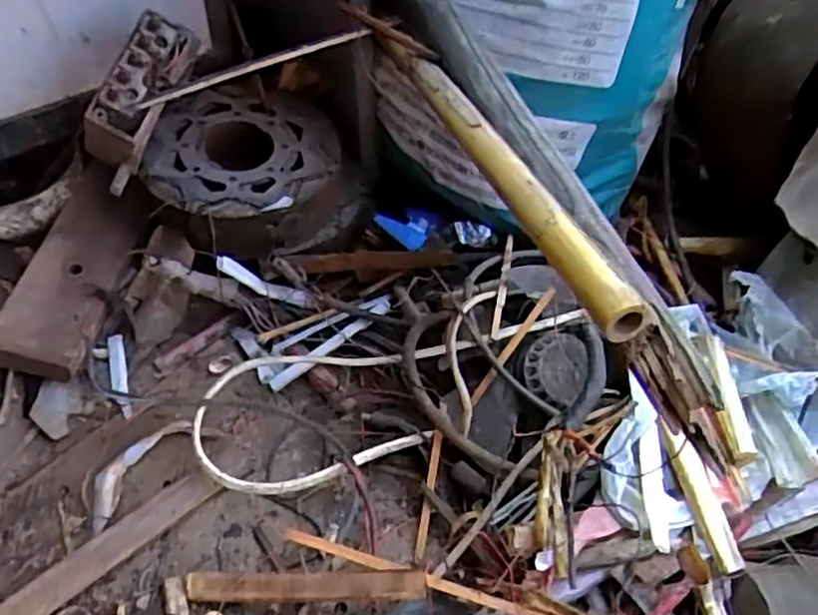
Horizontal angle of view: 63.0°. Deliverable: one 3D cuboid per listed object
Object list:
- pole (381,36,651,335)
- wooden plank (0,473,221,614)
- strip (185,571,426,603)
[{"bbox_3d":[0.042,-0.097,0.391,0.024,0.022,0.313,-14,43,-11],"label":"pole"},{"bbox_3d":[-0.225,0.181,0.448,0.206,0.016,0.026,-36,66,-23],"label":"wooden plank"},{"bbox_3d":[-0.070,0.182,0.436,0.159,0.009,0.018,-5,53,10],"label":"strip"}]

